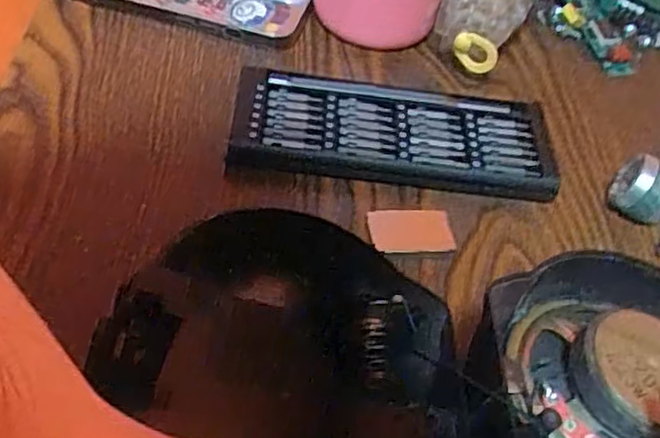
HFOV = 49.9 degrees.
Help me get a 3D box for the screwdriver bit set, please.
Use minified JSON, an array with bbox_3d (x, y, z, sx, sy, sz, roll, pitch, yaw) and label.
[{"bbox_3d":[0.030,-0.040,0.334,0.149,0.013,0.055,8,63,-2],"label":"screwdriver bit set"}]

